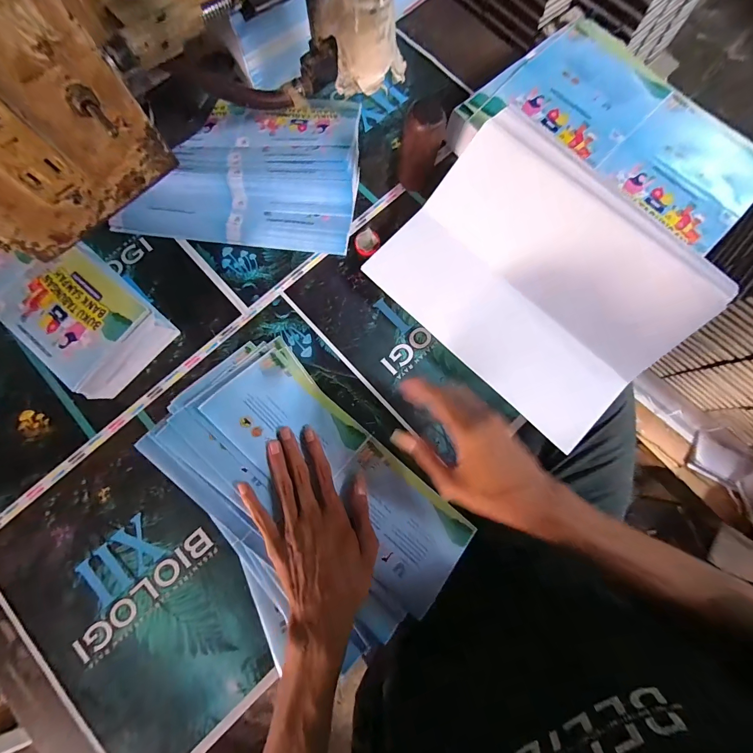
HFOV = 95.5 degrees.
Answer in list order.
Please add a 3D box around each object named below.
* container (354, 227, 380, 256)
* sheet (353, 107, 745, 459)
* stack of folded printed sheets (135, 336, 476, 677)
[{"bbox_3d":[-0.011,-0.170,0.435,0.031,0.008,0.029,0,80,0],"label":"container"},{"bbox_3d":[0.176,-0.110,0.394,0.226,0.104,0.310,-44,83,-7],"label":"sheet"},{"bbox_3d":[-0.085,0.127,0.362,0.328,0.039,0.209,44,83,7],"label":"stack of folded printed sheets"}]

